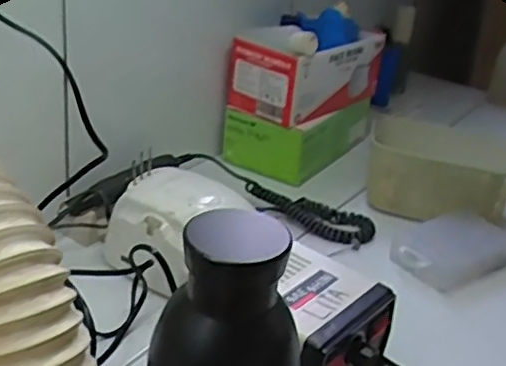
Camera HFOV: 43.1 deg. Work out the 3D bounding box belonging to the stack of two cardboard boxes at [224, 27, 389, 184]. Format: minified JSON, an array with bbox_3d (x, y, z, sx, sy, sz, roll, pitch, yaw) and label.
[{"bbox_3d":[0.074,-0.127,0.847,0.129,0.170,0.233,20,28,25],"label":"stack of two cardboard boxes"}]

